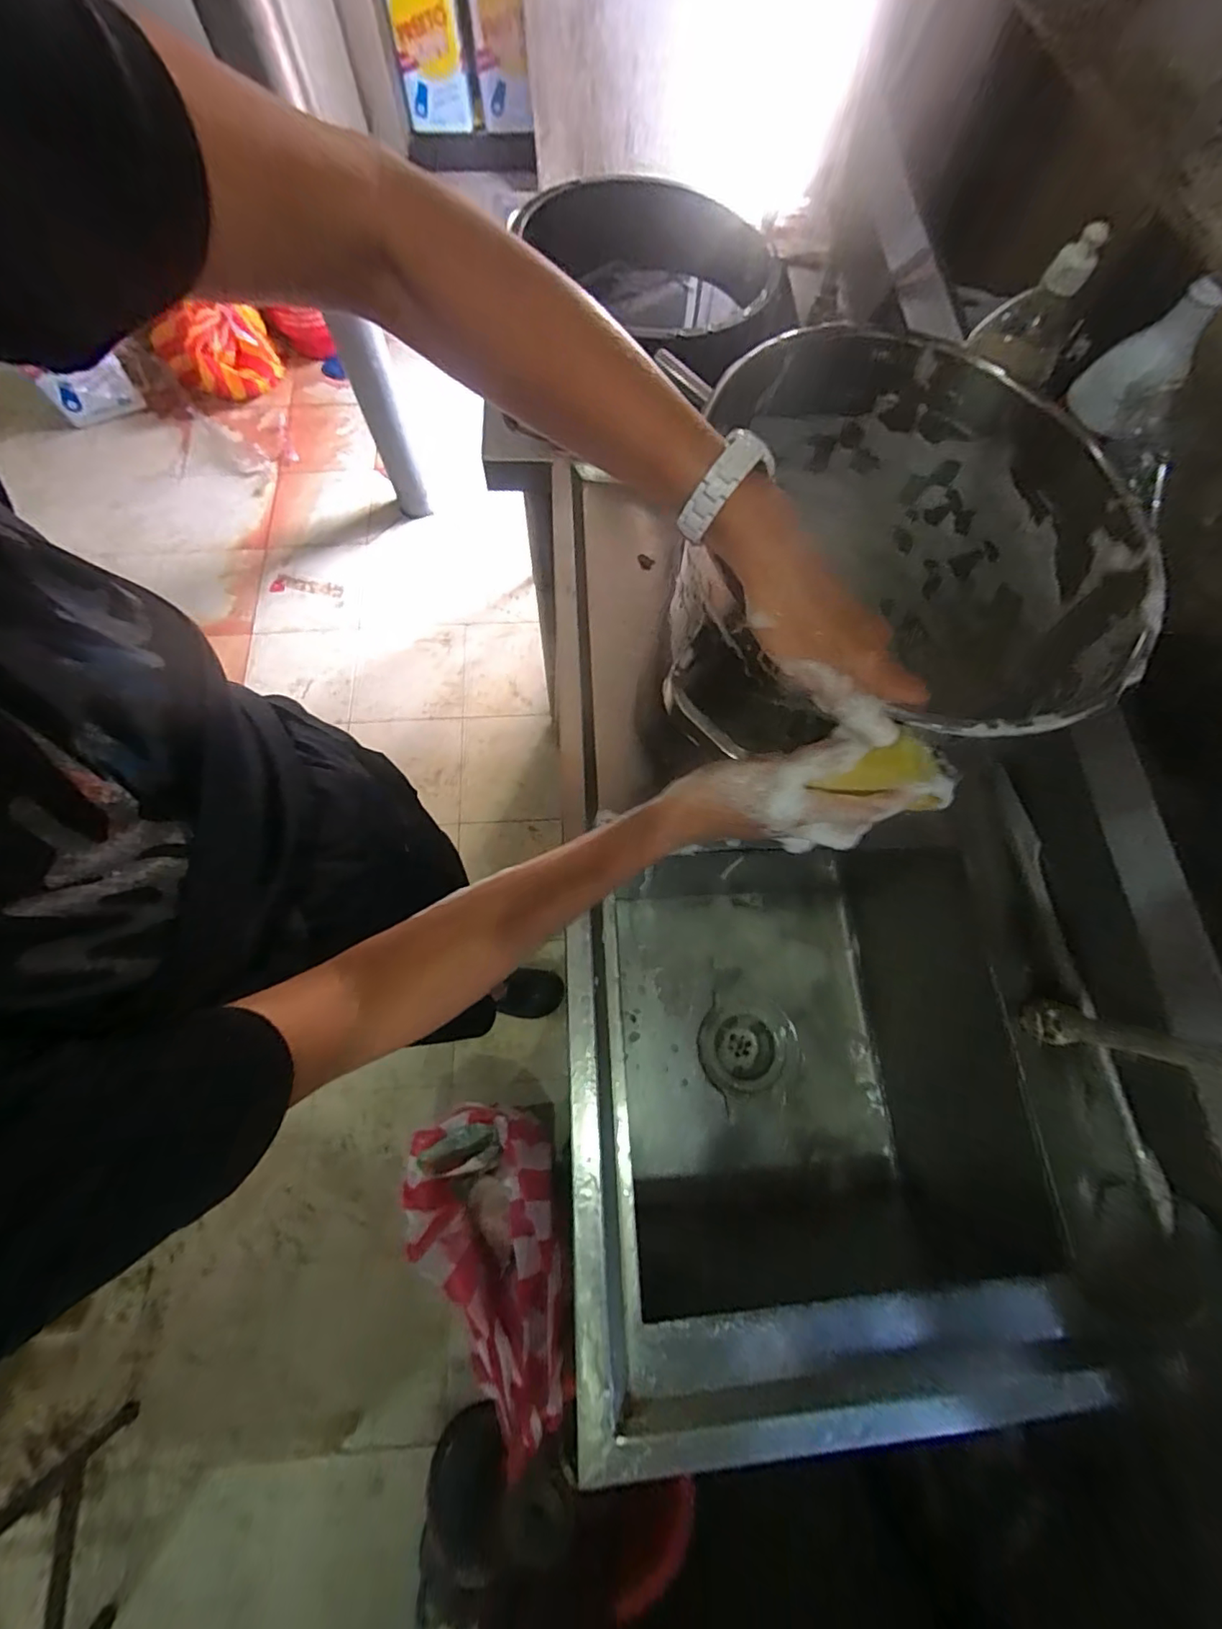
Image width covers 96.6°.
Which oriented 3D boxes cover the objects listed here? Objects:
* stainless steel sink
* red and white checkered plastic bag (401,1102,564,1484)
[{"bbox_3d":[0.218,0.263,0.627,0.501,0.322,0.513,-2,72,-2],"label":"stainless steel sink"},{"bbox_3d":[-0.165,0.596,0.776,0.205,0.309,0.315,-31,75,-10],"label":"red and white checkered plastic bag"}]

